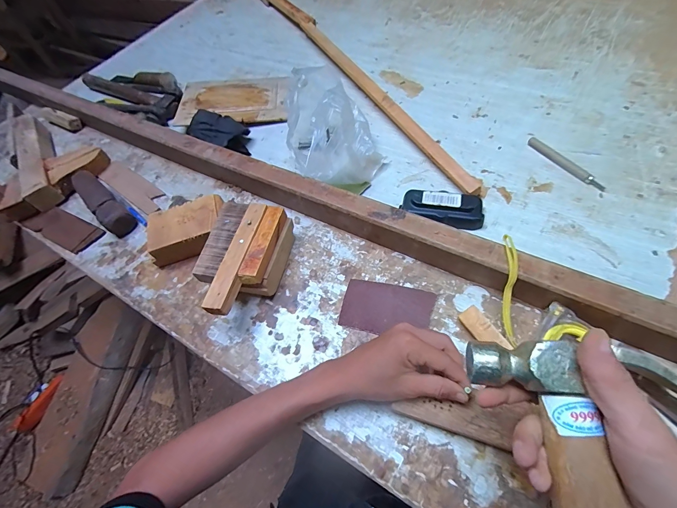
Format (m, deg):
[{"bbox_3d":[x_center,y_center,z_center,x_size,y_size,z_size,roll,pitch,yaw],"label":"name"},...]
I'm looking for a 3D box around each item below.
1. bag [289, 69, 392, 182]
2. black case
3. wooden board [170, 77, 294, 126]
[{"bbox_3d":[-0.008,-0.188,0.472,0.137,0.115,0.148,-23,58,-10],"label":"bag"},{"bbox_3d":[0.143,-0.063,0.427,0.108,0.031,0.047,12,60,15],"label":"black case"},{"bbox_3d":[-0.207,-0.319,0.629,0.222,0.022,0.174,-2,55,1],"label":"wooden board"}]

